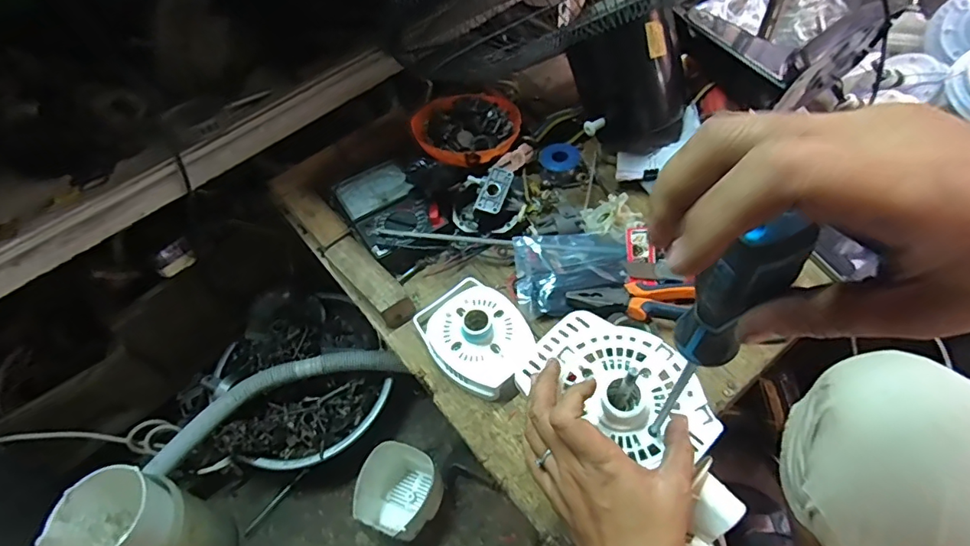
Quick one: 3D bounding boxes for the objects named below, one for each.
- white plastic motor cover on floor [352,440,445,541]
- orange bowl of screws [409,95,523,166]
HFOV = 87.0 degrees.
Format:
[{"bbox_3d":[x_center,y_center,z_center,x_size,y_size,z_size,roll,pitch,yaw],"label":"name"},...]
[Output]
[{"bbox_3d":[-0.126,0.324,0.759,0.113,0.109,0.111,19,59,18],"label":"white plastic motor cover on floor"},{"bbox_3d":[-0.025,-0.216,0.713,0.146,0.036,0.152,-3,55,4],"label":"orange bowl of screws"}]

